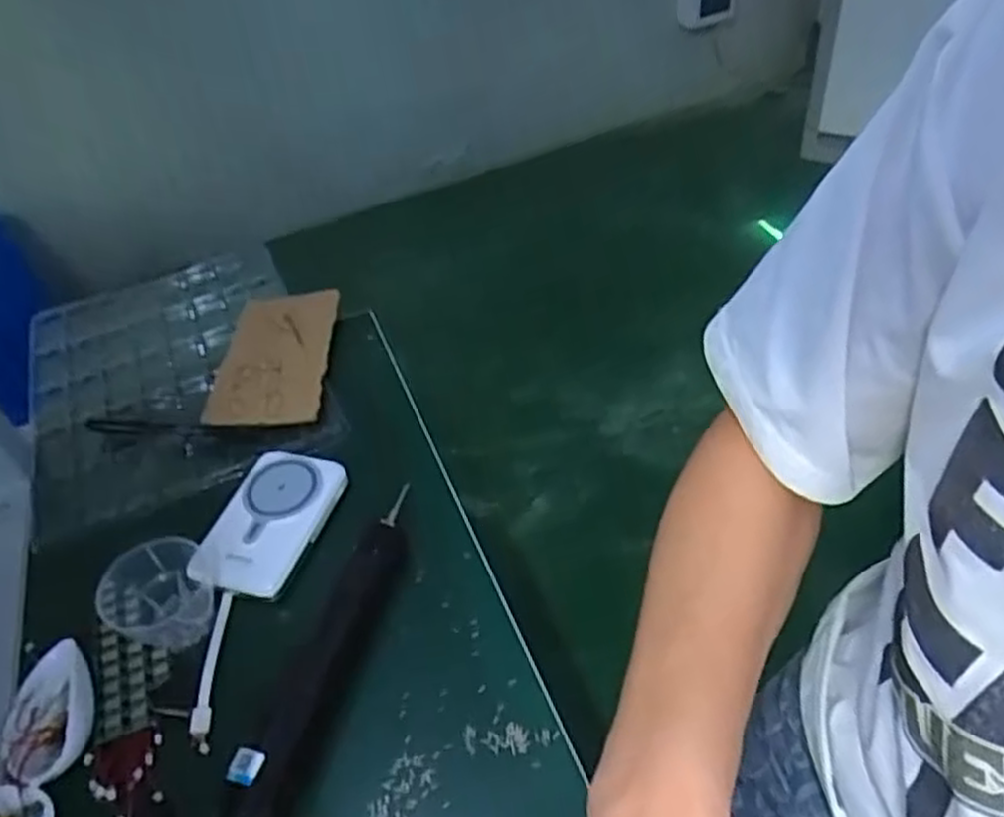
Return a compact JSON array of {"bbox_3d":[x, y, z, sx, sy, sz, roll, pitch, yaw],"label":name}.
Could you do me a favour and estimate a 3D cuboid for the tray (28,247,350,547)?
[{"bbox_3d":[-0.302,-0.048,0.682,0.237,0.020,0.355,-21,46,-15],"label":"tray"}]

